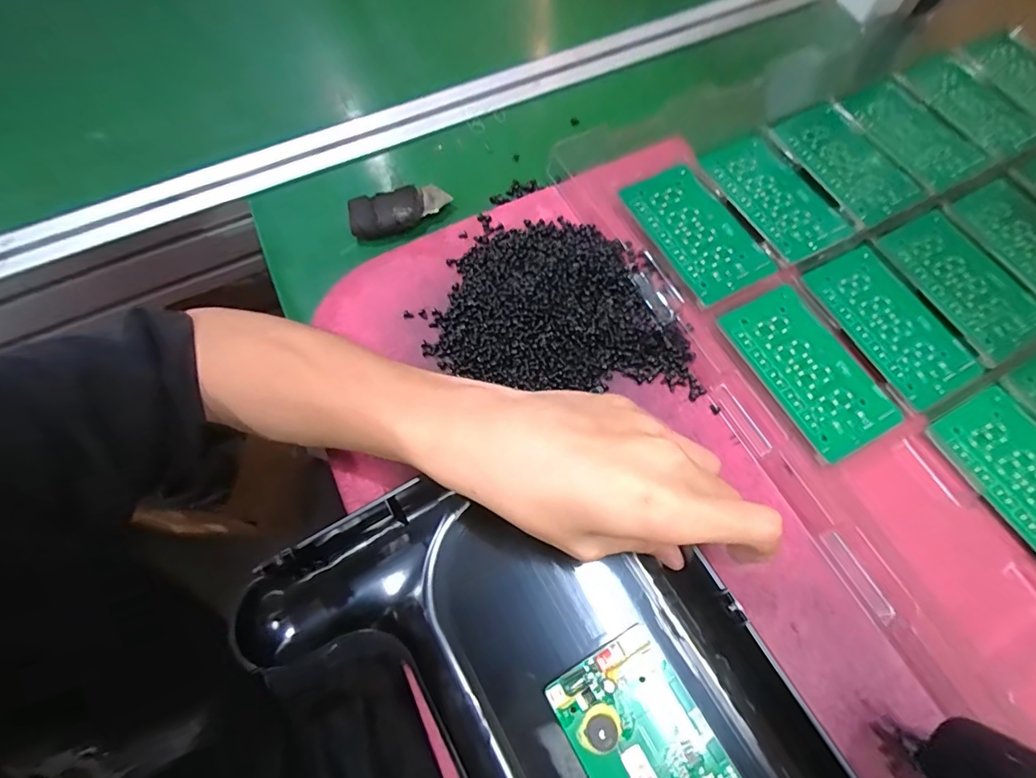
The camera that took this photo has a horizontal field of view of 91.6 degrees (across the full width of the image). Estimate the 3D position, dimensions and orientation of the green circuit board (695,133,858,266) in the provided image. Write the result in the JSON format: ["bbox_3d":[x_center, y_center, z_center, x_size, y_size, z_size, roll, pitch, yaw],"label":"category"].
[{"bbox_3d":[0.181,-0.139,0.359,0.062,0.004,0.106,-25,70,-10],"label":"green circuit board"}]

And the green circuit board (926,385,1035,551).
[{"bbox_3d":[0.296,0.052,0.286,0.063,0.006,0.107,-31,71,-12],"label":"green circuit board"}]

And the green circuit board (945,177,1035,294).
[{"bbox_3d":[0.360,-0.102,0.353,0.064,0.004,0.102,-28,72,-11],"label":"green circuit board"}]

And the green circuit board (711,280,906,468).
[{"bbox_3d":[0.177,-0.014,0.306,0.058,0.004,0.105,-26,70,-10],"label":"green circuit board"}]

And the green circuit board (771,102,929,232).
[{"bbox_3d":[0.242,-0.168,0.373,0.063,0.005,0.105,-29,70,-11],"label":"green circuit board"}]

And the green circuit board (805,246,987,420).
[{"bbox_3d":[0.236,-0.042,0.320,0.060,0.004,0.105,-26,72,-11],"label":"green circuit board"}]

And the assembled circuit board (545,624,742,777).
[{"bbox_3d":[0.065,0.174,0.232,0.060,0.011,0.106,-29,70,-11],"label":"assembled circuit board"}]

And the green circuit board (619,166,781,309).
[{"bbox_3d":[0.121,-0.107,0.343,0.058,0.005,0.103,-28,72,-9],"label":"green circuit board"}]

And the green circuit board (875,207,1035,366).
[{"bbox_3d":[0.299,-0.072,0.338,0.068,0.004,0.104,-29,73,-13],"label":"green circuit board"}]

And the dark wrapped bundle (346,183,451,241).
[{"bbox_3d":[-0.086,-0.132,0.364,0.072,0.016,0.031,-17,69,-7],"label":"dark wrapped bundle"}]

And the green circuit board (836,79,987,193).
[{"bbox_3d":[0.300,-0.196,0.385,0.060,0.004,0.097,-32,75,-12],"label":"green circuit board"}]

